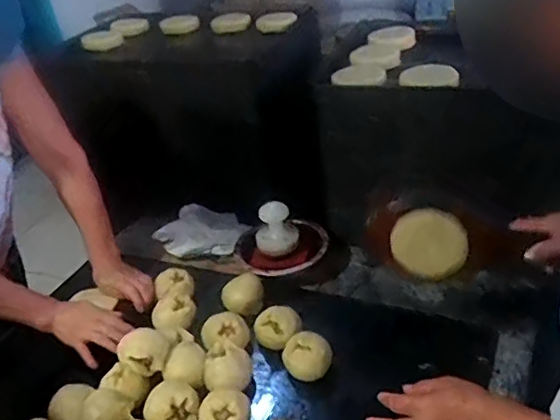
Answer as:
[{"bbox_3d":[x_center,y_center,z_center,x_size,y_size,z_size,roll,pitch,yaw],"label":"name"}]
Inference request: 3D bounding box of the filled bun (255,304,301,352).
[{"bbox_3d":[-0.004,0.202,0.964,0.078,0.066,0.066,-7,32,1],"label":"filled bun"}]

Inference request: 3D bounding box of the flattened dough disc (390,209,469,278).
[{"bbox_3d":[0.207,0.047,0.799,0.101,0.112,0.011,5,35,19],"label":"flattened dough disc"}]

